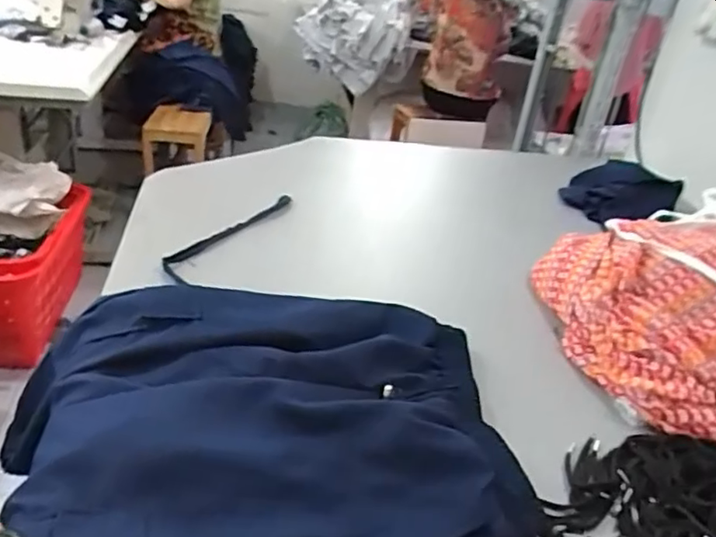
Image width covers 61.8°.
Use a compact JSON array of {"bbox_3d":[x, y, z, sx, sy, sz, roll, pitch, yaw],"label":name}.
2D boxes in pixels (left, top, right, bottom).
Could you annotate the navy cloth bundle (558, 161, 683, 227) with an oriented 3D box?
[{"bbox_3d":[0.578,-0.169,1.325,0.258,0.077,0.208,-15,35,-34],"label":"navy cloth bundle"}]

